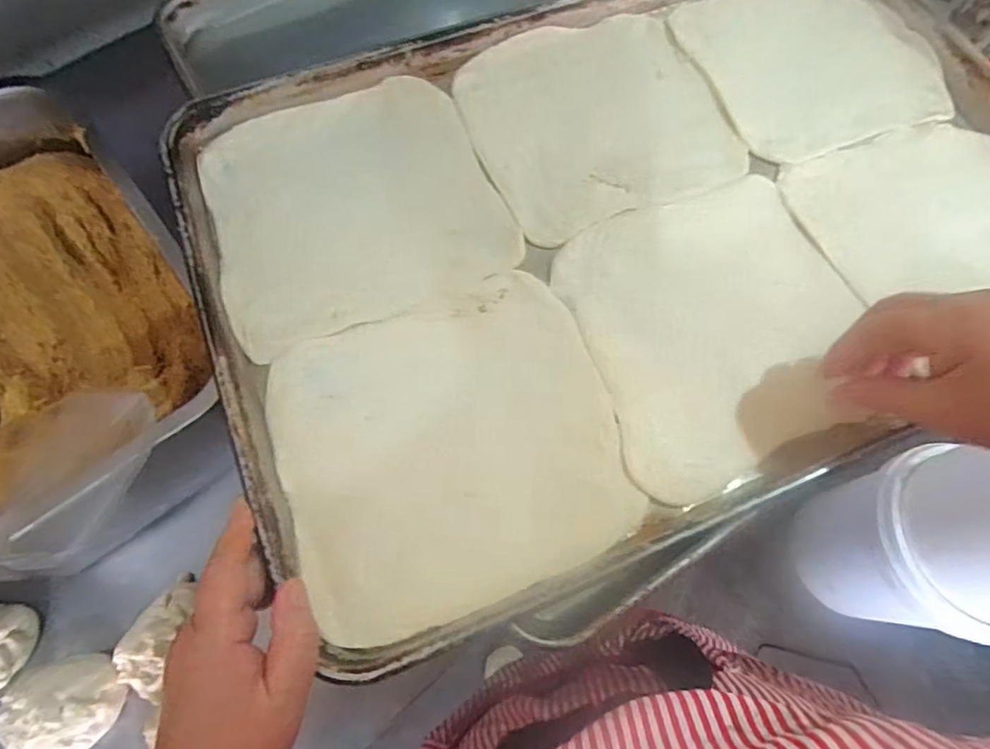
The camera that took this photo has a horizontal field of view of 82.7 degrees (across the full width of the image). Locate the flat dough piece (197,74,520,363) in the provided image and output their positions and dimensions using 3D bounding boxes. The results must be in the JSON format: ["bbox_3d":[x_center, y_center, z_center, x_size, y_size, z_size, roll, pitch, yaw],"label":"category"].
[{"bbox_3d":[-0.101,-0.121,0.402,0.194,0.009,0.197,-19,70,-8],"label":"flat dough piece"}]

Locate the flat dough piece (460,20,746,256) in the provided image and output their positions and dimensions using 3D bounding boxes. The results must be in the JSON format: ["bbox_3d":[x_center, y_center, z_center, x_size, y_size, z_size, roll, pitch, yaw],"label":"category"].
[{"bbox_3d":[0.078,-0.199,0.432,0.190,0.006,0.184,-22,70,-9],"label":"flat dough piece"}]

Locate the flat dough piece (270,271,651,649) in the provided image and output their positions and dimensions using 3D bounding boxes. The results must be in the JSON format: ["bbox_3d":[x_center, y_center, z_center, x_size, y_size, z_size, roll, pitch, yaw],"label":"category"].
[{"bbox_3d":[-0.026,0.039,0.333,0.195,0.013,0.180,-20,70,-9],"label":"flat dough piece"}]

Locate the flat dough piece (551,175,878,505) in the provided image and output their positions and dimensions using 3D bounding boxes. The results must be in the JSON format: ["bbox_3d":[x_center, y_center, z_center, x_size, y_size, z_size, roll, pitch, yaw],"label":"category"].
[{"bbox_3d":[0.148,-0.033,0.370,0.180,0.009,0.189,-16,69,-7],"label":"flat dough piece"}]

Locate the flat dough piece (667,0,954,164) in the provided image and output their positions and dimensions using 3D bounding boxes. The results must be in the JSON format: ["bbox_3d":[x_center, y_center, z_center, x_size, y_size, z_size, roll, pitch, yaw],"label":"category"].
[{"bbox_3d":[0.255,-0.261,0.460,0.177,0.009,0.187,-17,69,-8],"label":"flat dough piece"}]

